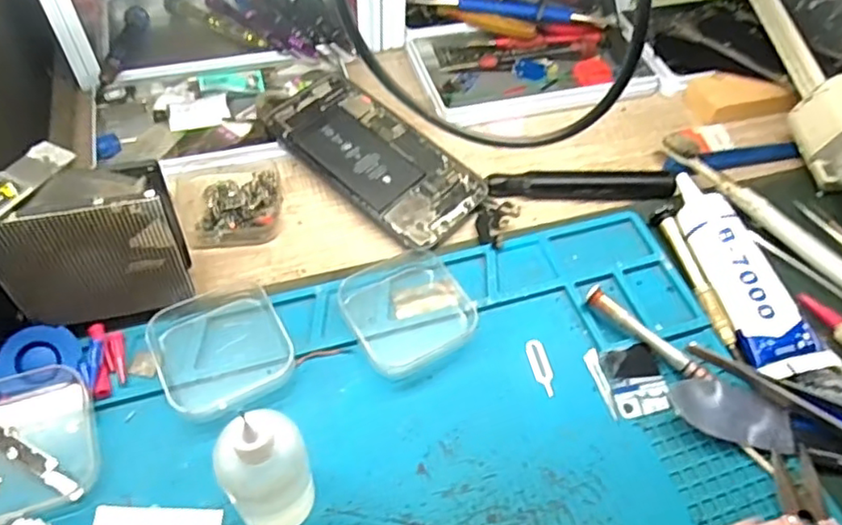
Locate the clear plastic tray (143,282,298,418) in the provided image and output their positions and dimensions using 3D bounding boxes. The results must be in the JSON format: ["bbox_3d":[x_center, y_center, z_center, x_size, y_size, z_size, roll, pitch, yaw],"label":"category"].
[{"bbox_3d":[-0.103,0.042,0.319,0.063,0.016,0.068,-24,60,-19],"label":"clear plastic tray"}]

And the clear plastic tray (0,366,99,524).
[{"bbox_3d":[-0.183,0.082,0.281,0.061,0.017,0.067,-19,58,-16],"label":"clear plastic tray"}]

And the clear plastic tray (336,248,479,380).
[{"bbox_3d":[-0.008,0.025,0.339,0.065,0.014,0.066,-25,60,-20],"label":"clear plastic tray"}]

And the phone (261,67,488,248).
[{"bbox_3d":[-0.037,-0.077,0.411,0.074,0.014,0.165,-38,65,-26],"label":"phone"}]

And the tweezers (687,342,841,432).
[{"bbox_3d":[0.209,0.078,0.315,0.149,0.012,0.012,28,58,15],"label":"tweezers"}]

